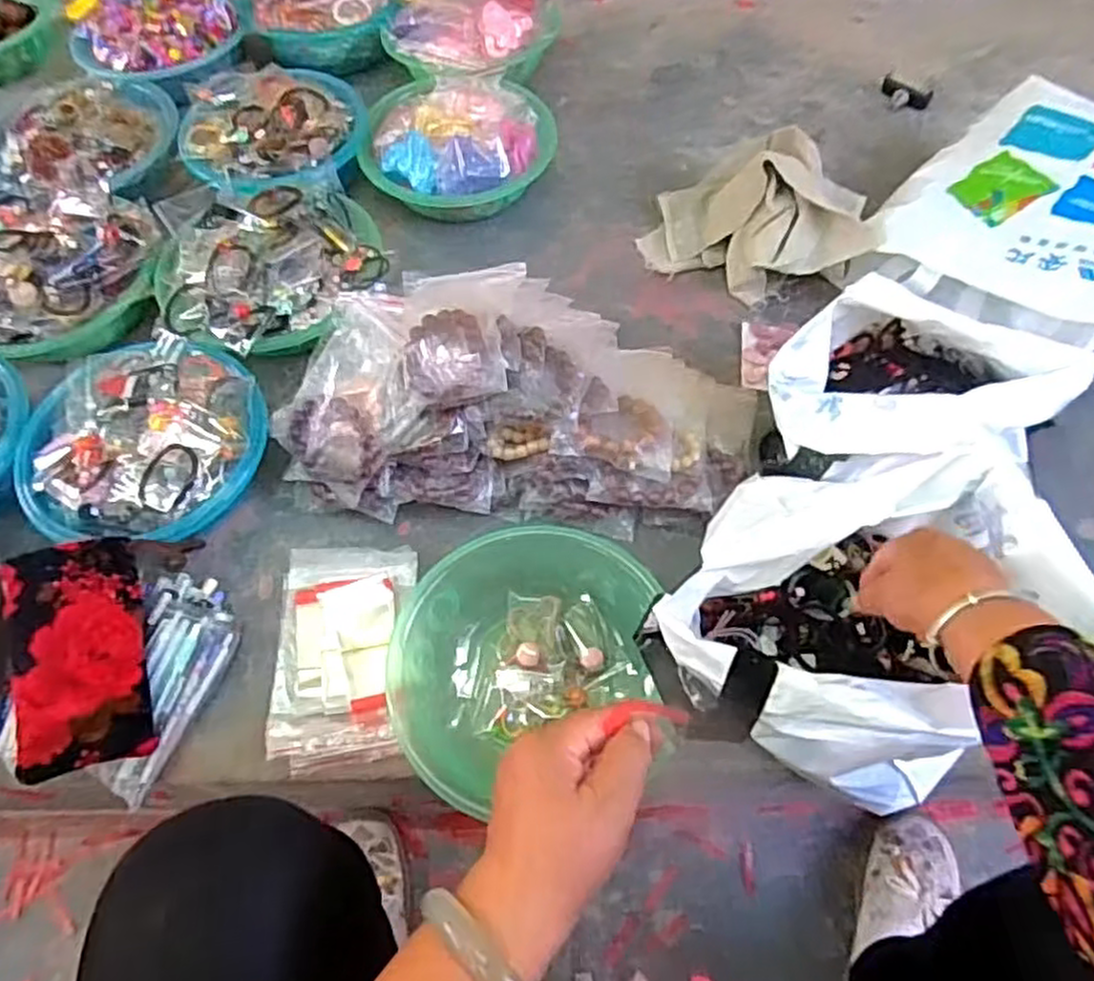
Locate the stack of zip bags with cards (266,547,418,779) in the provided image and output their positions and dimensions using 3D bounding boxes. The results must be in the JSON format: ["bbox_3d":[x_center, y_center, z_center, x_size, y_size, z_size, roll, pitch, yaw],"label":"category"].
[{"bbox_3d":[-0.183,0.140,0.651,0.118,0.028,0.203,-3,61,-1],"label":"stack of zip bags with cards"}]

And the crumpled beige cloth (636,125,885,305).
[{"bbox_3d":[0.238,-0.325,0.861,0.244,0.099,0.190,0,61,1],"label":"crumpled beige cloth"}]

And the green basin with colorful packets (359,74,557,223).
[{"bbox_3d":[-0.106,-0.417,0.913,0.226,0.101,0.193,3,61,3],"label":"green basin with colorful packets"}]

